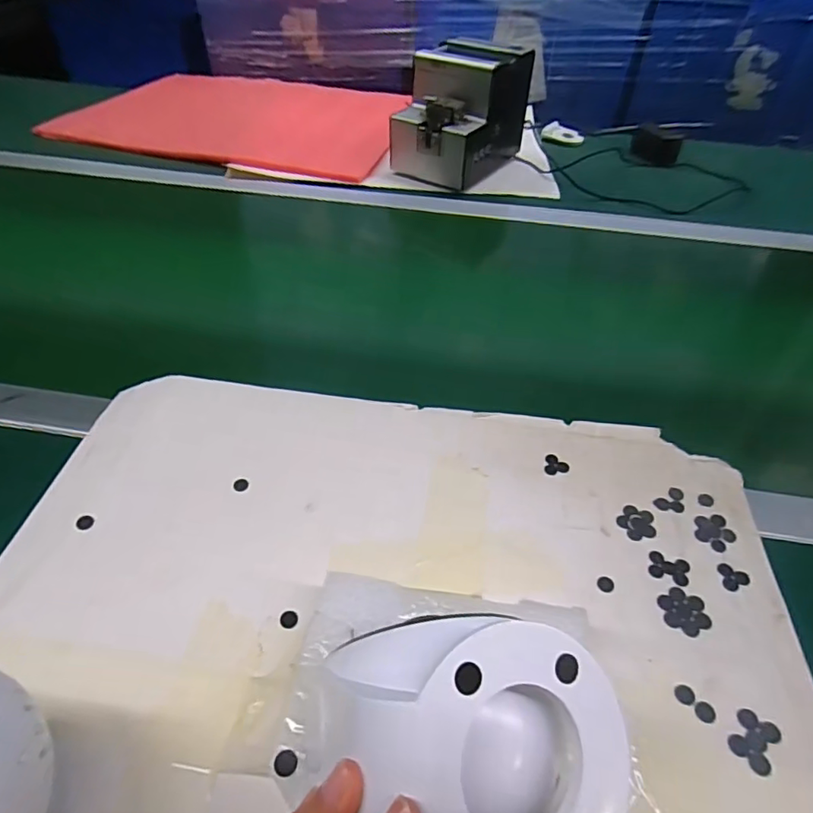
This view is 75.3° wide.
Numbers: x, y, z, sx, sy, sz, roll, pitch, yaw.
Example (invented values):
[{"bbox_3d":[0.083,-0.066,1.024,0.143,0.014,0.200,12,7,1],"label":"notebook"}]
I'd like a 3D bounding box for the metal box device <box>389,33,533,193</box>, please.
[{"bbox_3d":[0.084,-0.428,0.768,0.125,0.145,0.191,30,52,24],"label":"metal box device"}]

